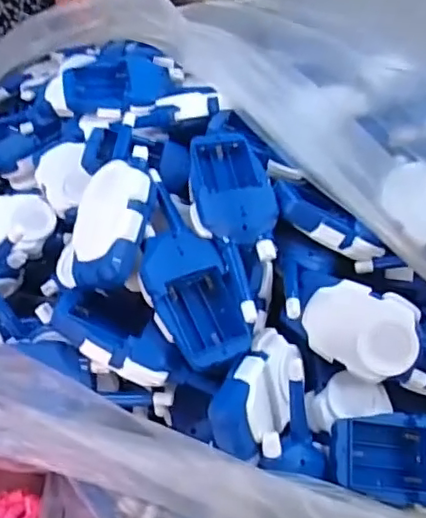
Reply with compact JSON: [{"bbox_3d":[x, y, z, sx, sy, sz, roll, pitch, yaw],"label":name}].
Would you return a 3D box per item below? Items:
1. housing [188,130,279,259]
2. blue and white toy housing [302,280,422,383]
[{"bbox_3d":[0.015,-0.053,0.489,0.065,0.036,0.123,-2,55,-7],"label":"housing"},{"bbox_3d":[0.115,0.056,0.463,0.086,0.067,0.028,12,6,9],"label":"blue and white toy housing"}]

